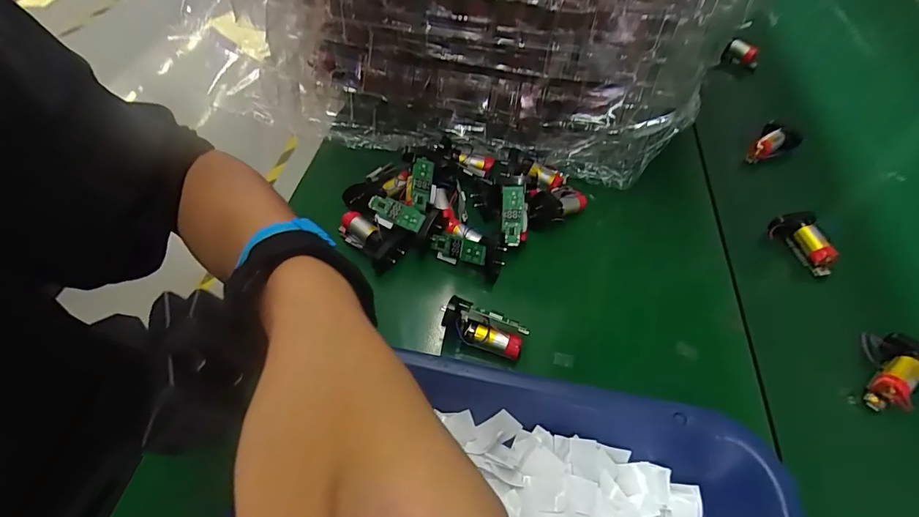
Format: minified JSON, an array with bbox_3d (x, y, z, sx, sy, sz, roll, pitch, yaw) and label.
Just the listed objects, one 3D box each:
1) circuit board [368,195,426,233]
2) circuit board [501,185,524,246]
[{"bbox_3d":[-0.045,-0.033,0.318,0.041,0.004,0.015,25,82,9],"label":"circuit board"},{"bbox_3d":[0.038,-0.031,0.319,0.015,0.006,0.043,2,83,1],"label":"circuit board"}]

